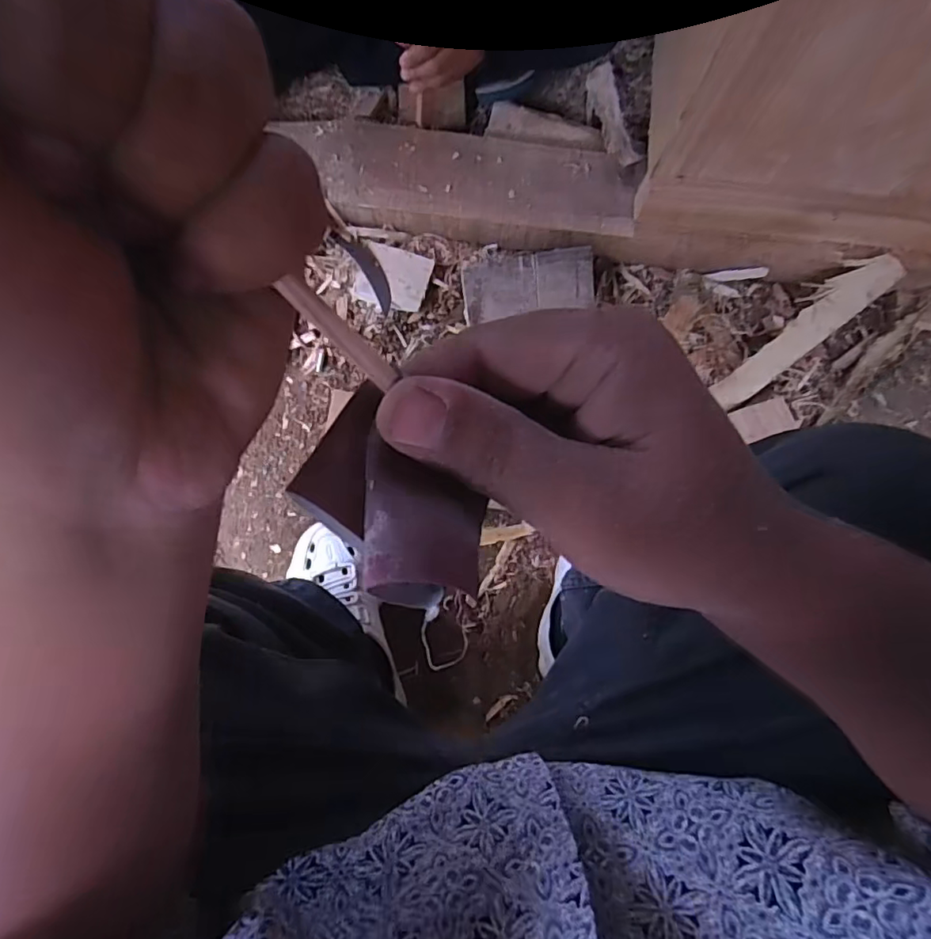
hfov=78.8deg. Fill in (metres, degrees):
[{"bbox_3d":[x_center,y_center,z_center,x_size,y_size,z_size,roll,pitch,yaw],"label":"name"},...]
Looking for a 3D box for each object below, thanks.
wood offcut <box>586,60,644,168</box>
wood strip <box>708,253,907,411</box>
[{"bbox_3d":[0.194,-0.480,0.767,0.042,0.027,0.219,-1,59,-3],"label":"wood offcut"},{"bbox_3d":[0.432,-0.177,0.721,0.262,0.014,0.046,-41,88,8],"label":"wood strip"}]

